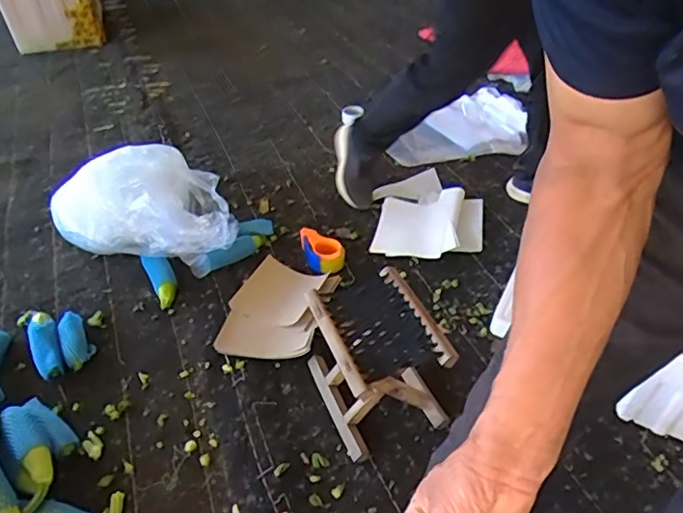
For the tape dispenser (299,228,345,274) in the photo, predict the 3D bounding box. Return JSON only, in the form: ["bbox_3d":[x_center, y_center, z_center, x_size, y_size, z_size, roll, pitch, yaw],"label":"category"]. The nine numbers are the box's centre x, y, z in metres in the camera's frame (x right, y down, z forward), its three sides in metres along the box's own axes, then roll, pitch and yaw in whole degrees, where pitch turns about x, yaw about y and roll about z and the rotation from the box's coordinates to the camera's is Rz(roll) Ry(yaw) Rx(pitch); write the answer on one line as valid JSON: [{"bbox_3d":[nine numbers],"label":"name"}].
[{"bbox_3d":[-0.052,-0.025,1.514,0.104,0.043,0.168,-13,42,-14],"label":"tape dispenser"}]

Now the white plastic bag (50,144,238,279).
[{"bbox_3d":[-0.494,-0.141,1.451,0.412,0.269,0.210,5,40,7],"label":"white plastic bag"}]

